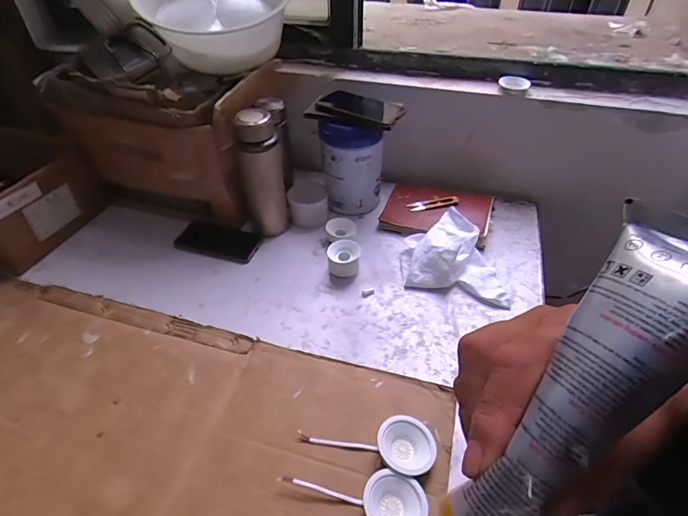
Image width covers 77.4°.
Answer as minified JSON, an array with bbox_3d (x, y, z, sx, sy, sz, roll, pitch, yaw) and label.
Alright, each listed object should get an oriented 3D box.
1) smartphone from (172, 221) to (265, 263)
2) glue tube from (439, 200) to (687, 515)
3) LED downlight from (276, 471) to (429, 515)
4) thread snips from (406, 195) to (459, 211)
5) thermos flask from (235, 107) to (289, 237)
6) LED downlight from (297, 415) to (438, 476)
[{"bbox_3d":[-0.250,-0.035,0.863,0.156,0.013,0.091,17,46,5],"label":"smartphone"},{"bbox_3d":[0.082,0.044,0.142,0.046,0.021,0.136,38,93,33],"label":"glue tube"},{"bbox_3d":[0.015,0.268,0.501,0.163,0.037,0.067,20,46,19],"label":"LED downlight"},{"bbox_3d":[0.187,-0.115,0.903,0.102,0.010,0.027,-8,41,17],"label":"thread snips"},{"bbox_3d":[-0.152,-0.155,0.820,0.083,0.244,0.072,-6,43,-7],"label":"thermos flask"},{"bbox_3d":[0.033,0.224,0.549,0.165,0.034,0.068,16,45,16],"label":"LED downlight"}]

